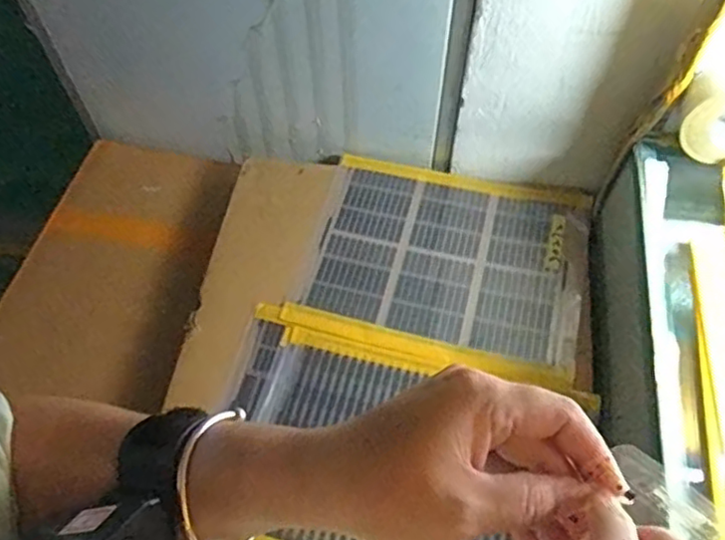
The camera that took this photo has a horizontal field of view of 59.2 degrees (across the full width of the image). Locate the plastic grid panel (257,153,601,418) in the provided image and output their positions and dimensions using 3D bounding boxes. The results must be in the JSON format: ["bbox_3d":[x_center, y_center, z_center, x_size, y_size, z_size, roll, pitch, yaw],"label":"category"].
[{"bbox_3d":[0.130,-0.011,1.012,0.438,0.021,0.365,10,59,7],"label":"plastic grid panel"}]

